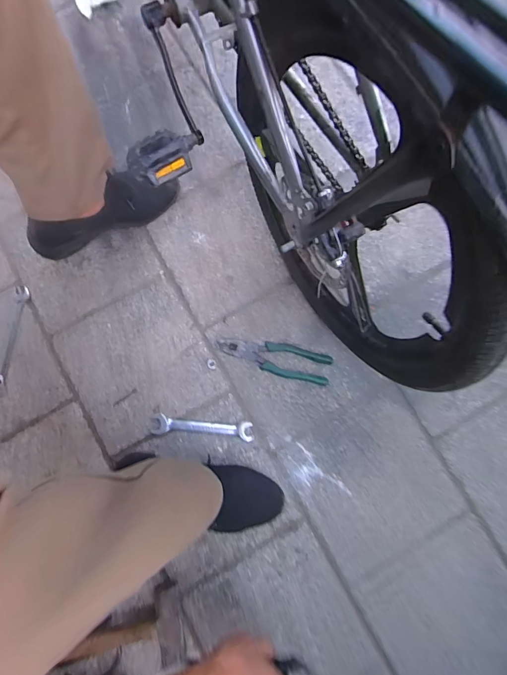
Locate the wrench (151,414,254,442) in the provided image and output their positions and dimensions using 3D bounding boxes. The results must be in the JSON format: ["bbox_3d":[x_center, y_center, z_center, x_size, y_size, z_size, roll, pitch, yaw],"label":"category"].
[{"bbox_3d":[-0.090,0.160,0.694,0.176,0.013,0.033,4,80,2],"label":"wrench"}]

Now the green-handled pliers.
[{"bbox_3d":[0.038,0.036,0.711,0.200,0.012,0.059,16,81,4],"label":"green-handled pliers"}]

